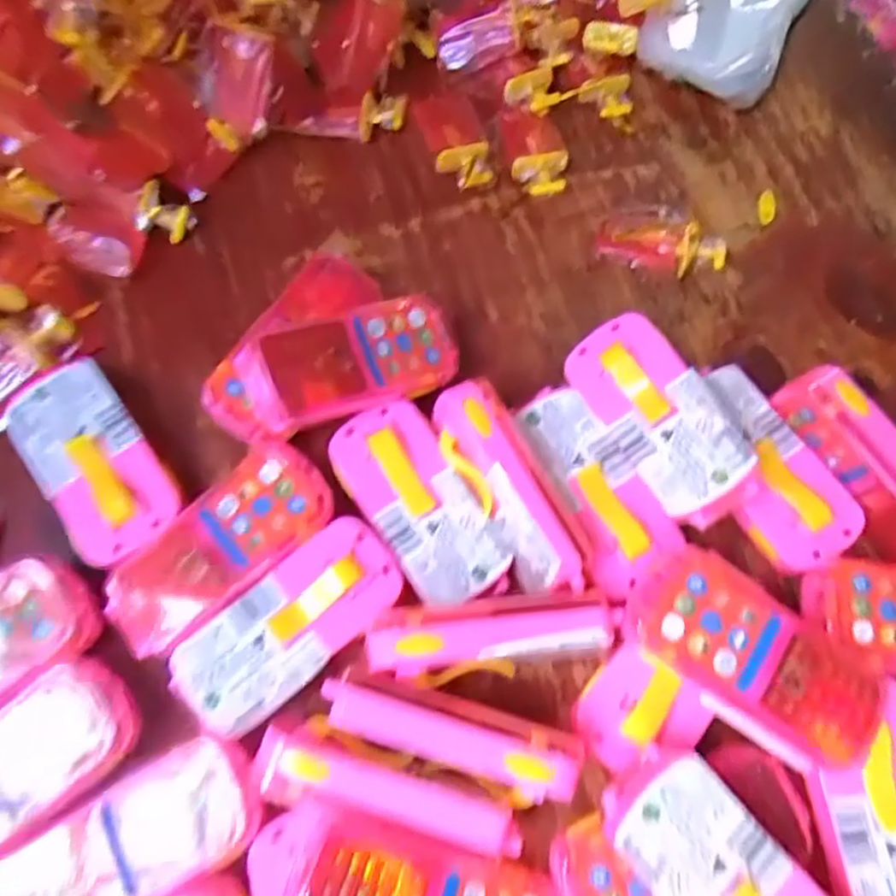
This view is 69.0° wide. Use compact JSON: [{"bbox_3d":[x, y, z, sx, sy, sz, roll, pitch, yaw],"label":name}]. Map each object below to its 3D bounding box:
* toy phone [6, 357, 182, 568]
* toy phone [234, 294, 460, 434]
[{"bbox_3d":[-0.162,0.006,0.301,0.049,0.019,0.095,-37,75,-12],"label":"toy phone"},{"bbox_3d":[-0.040,-0.040,0.294,0.104,0.013,0.046,-24,93,-32],"label":"toy phone"}]

